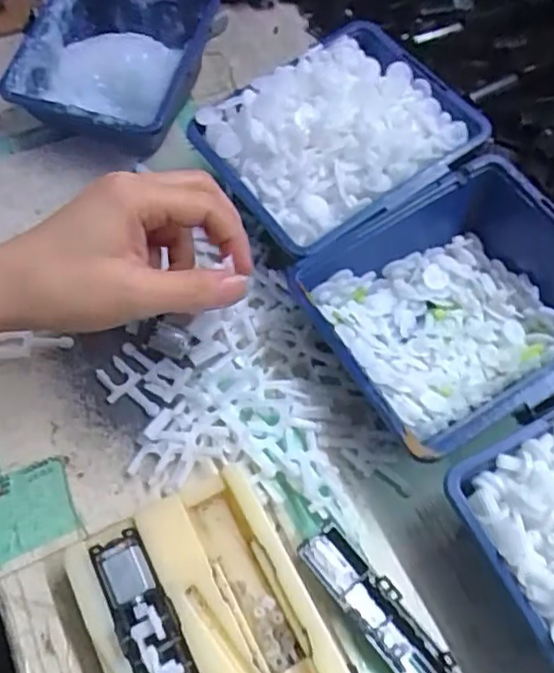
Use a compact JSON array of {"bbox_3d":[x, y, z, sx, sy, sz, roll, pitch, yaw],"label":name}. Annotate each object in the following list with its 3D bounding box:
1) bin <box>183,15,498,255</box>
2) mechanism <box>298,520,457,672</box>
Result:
[{"bbox_3d":[0.035,-0.117,0.370,0.141,0.049,0.123,-31,67,-18],"label":"bin"},{"bbox_3d":[0.057,0.137,0.273,0.023,0.014,0.119,-37,69,-20],"label":"mechanism"}]

